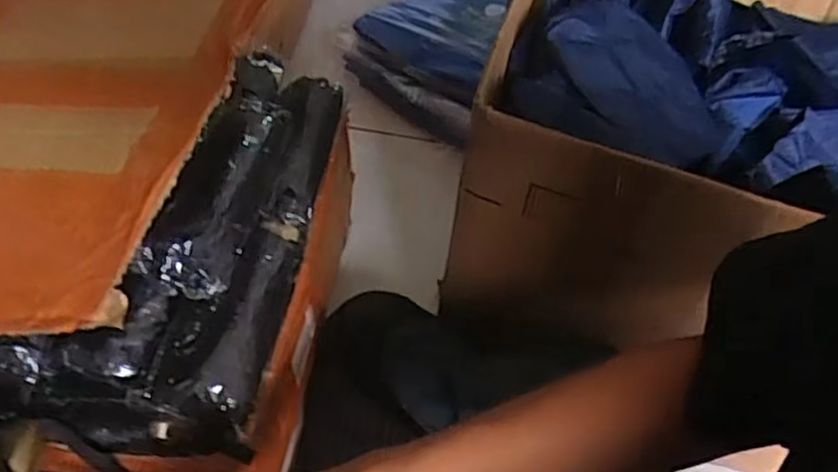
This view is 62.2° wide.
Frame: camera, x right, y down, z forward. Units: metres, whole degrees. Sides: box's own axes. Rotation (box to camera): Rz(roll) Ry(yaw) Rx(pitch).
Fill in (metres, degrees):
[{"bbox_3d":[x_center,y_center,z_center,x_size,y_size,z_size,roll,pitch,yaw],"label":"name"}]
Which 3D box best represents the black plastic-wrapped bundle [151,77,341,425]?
[{"bbox_3d":[-0.119,-0.010,0.559,0.066,0.042,0.345,11,50,3],"label":"black plastic-wrapped bundle"}]

